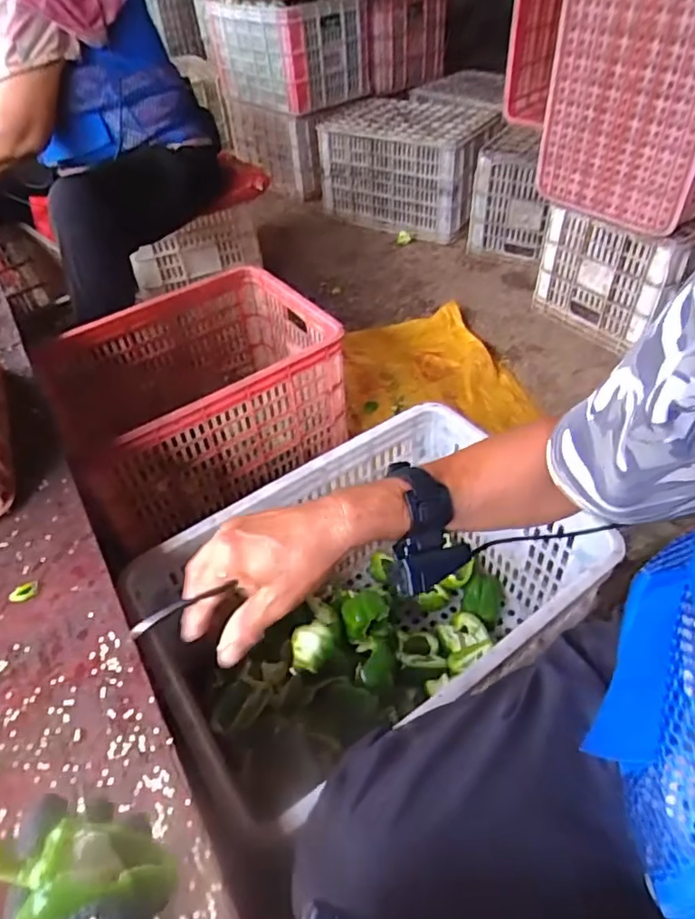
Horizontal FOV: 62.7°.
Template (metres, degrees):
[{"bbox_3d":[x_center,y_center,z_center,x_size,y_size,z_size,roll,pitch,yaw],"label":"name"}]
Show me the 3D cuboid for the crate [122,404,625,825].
[{"bbox_3d":[0.033,0.193,0.755,0.495,0.267,0.350,-28,50,-21],"label":"crate"}]

